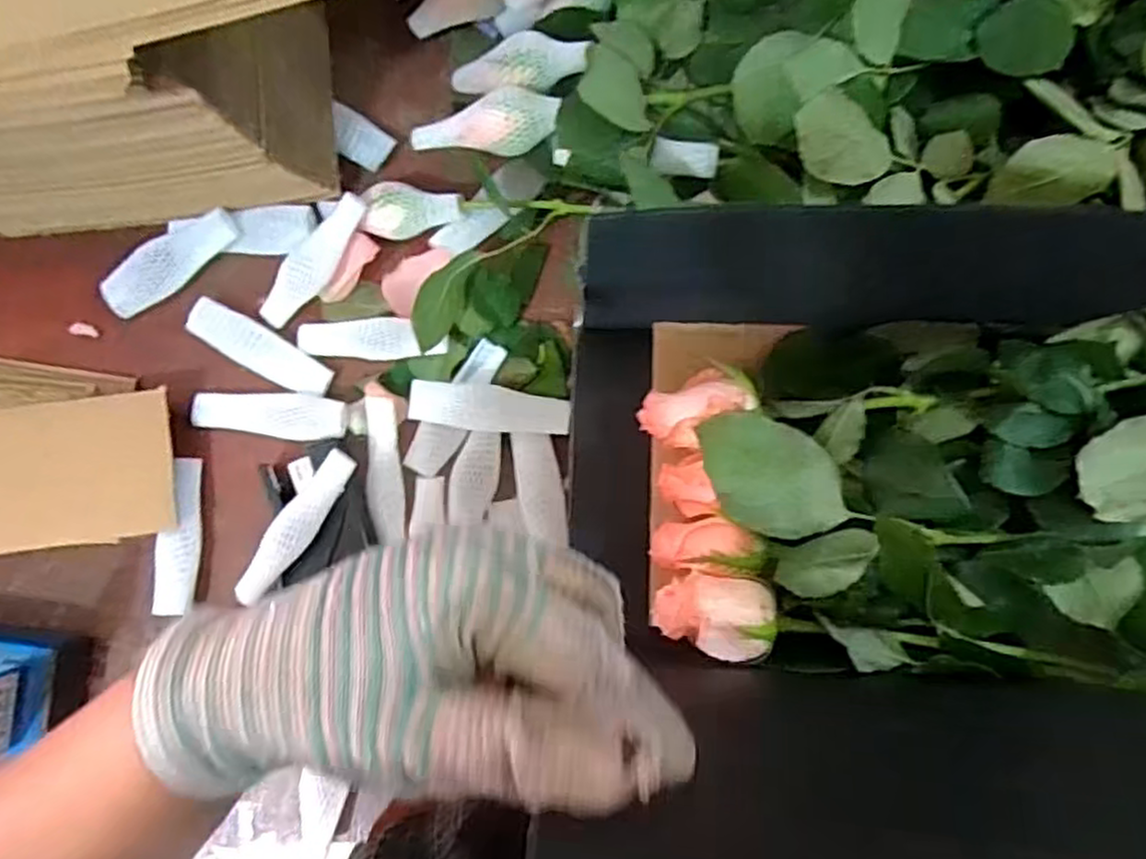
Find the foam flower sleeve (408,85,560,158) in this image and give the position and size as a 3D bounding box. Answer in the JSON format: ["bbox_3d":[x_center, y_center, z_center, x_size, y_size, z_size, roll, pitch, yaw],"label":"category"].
[{"bbox_3d":[-0.045,-0.159,0.387,0.079,0.020,0.025,-5,86,14],"label":"foam flower sleeve"}]

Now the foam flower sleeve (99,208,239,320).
[{"bbox_3d":[-0.235,-0.099,0.427,0.084,0.017,0.030,-40,87,-3],"label":"foam flower sleeve"}]

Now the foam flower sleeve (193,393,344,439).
[{"bbox_3d":[-0.176,-0.009,0.426,0.089,0.007,0.025,5,86,0],"label":"foam flower sleeve"}]

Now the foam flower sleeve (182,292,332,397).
[{"bbox_3d":[-0.184,-0.047,0.432,0.088,0.006,0.024,31,87,2],"label":"foam flower sleeve"}]

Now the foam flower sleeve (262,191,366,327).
[{"bbox_3d":[-0.149,-0.097,0.422,0.024,0.005,0.088,40,101,-16],"label":"foam flower sleeve"}]

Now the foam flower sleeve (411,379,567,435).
[{"bbox_3d":[-0.047,-0.012,0.423,0.092,0.010,0.026,6,86,-17],"label":"foam flower sleeve"}]

